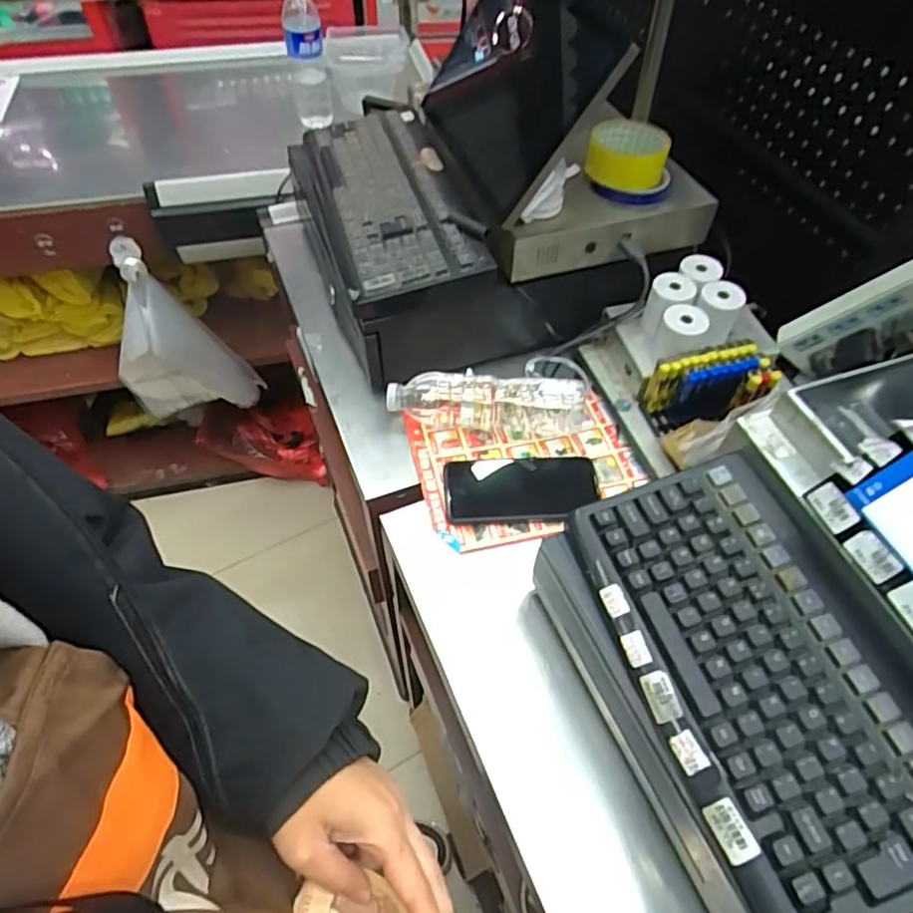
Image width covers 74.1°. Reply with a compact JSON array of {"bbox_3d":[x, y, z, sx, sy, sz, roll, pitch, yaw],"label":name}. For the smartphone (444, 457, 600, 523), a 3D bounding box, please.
[{"bbox_3d":[0.070,0.035,0.655,0.162,0.014,0.078,-1,54,-2],"label":"smartphone"}]

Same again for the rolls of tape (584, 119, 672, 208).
[{"bbox_3d":[0.191,-0.323,0.672,0.094,0.055,0.098,7,54,4],"label":"rolls of tape"}]

